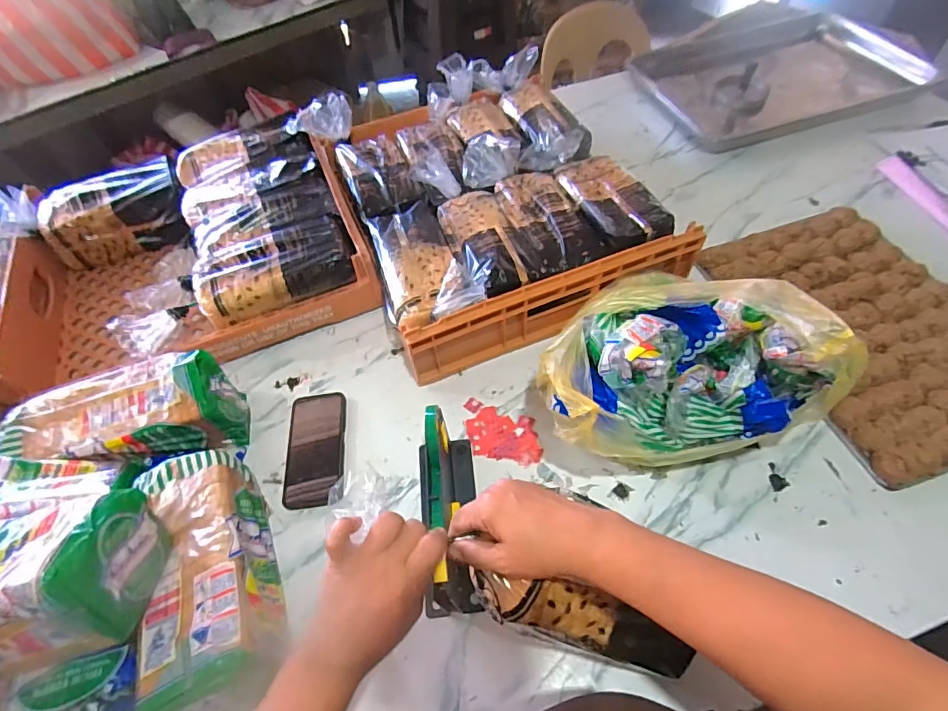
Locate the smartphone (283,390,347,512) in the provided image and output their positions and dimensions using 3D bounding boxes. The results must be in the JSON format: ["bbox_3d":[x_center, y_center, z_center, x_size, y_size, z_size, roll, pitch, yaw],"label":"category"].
[{"bbox_3d":[-0.226,0.129,0.682,0.080,0.009,0.170,-8,56,-1],"label":"smartphone"}]

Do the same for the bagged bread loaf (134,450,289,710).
[{"bbox_3d":[-0.298,0.247,0.543,0.114,0.114,0.269,-23,58,-10],"label":"bagged bread loaf"}]

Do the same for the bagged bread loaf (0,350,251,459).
[{"bbox_3d":[-0.470,0.092,0.662,0.271,0.118,0.126,-13,57,-6],"label":"bagged bread loaf"}]

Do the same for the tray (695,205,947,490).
[{"bbox_3d":[0.592,-0.054,0.713,0.312,0.045,0.442,-19,57,-8],"label":"tray"}]

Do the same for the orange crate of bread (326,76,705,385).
[{"bbox_3d":[0.030,-0.272,0.851,0.473,0.143,0.557,-19,57,-9],"label":"orange crate of bread"}]

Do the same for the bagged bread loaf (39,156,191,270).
[{"bbox_3d":[-0.671,-0.270,0.913,0.237,0.094,0.159,-29,59,-15],"label":"bagged bread loaf"}]

